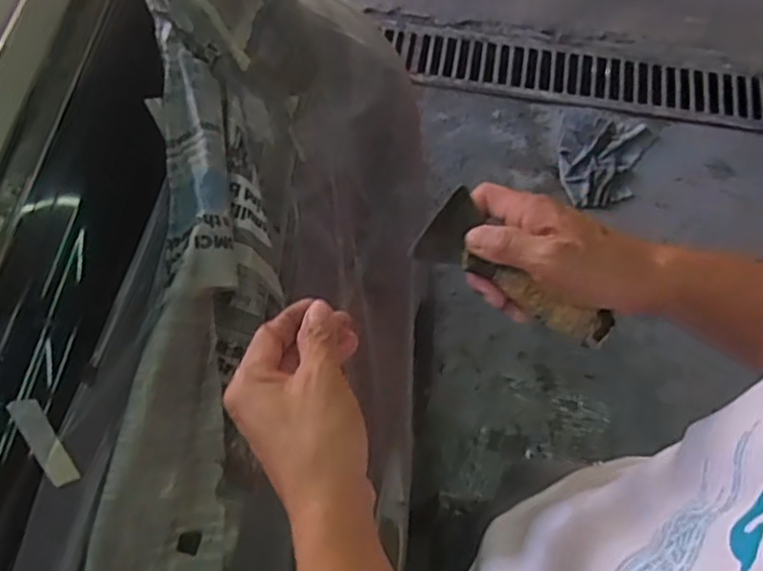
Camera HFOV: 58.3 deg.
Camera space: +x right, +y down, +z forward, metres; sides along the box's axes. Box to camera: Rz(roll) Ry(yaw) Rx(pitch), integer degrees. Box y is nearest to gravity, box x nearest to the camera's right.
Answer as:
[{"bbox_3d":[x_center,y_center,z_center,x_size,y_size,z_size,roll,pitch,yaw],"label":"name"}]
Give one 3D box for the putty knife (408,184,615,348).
[{"bbox_3d":[0.092,-0.008,0.460,0.139,0.023,0.053,34,97,8],"label":"putty knife"}]

